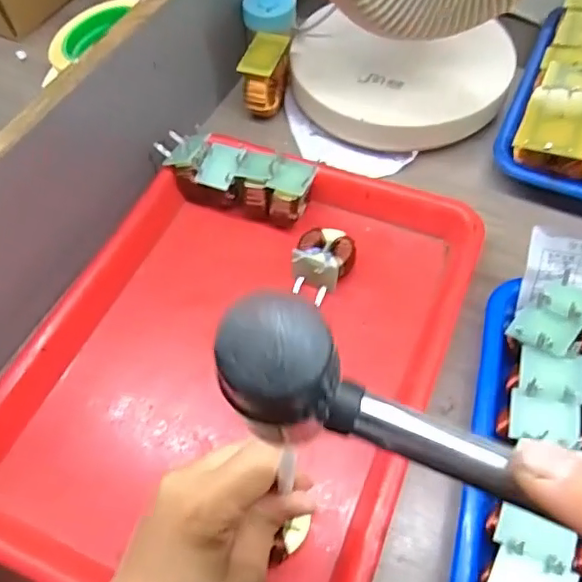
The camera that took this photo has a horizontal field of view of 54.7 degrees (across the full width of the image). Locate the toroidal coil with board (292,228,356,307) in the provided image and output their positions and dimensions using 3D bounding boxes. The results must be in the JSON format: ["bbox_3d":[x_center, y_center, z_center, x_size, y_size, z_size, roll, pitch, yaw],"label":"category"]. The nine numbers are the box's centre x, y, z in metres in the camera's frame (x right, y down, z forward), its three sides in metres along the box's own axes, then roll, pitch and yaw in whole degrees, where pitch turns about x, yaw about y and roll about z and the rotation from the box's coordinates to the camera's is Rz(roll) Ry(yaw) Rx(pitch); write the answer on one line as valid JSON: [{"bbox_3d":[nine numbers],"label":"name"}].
[{"bbox_3d":[0.022,-0.024,0.409,0.040,0.029,0.053,29,63,19],"label":"toroidal coil with board"}]

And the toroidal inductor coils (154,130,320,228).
[{"bbox_3d":[-0.044,-0.091,0.442,0.126,0.038,0.044,19,60,14],"label":"toroidal inductor coils"}]

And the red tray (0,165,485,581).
[{"bbox_3d":[-0.035,0.038,0.374,0.256,0.047,0.336,19,60,14],"label":"red tray"}]

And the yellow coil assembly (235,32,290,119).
[{"bbox_3d":[-0.022,-0.190,0.503,0.031,0.057,0.052,17,60,13],"label":"yellow coil assembly"}]

